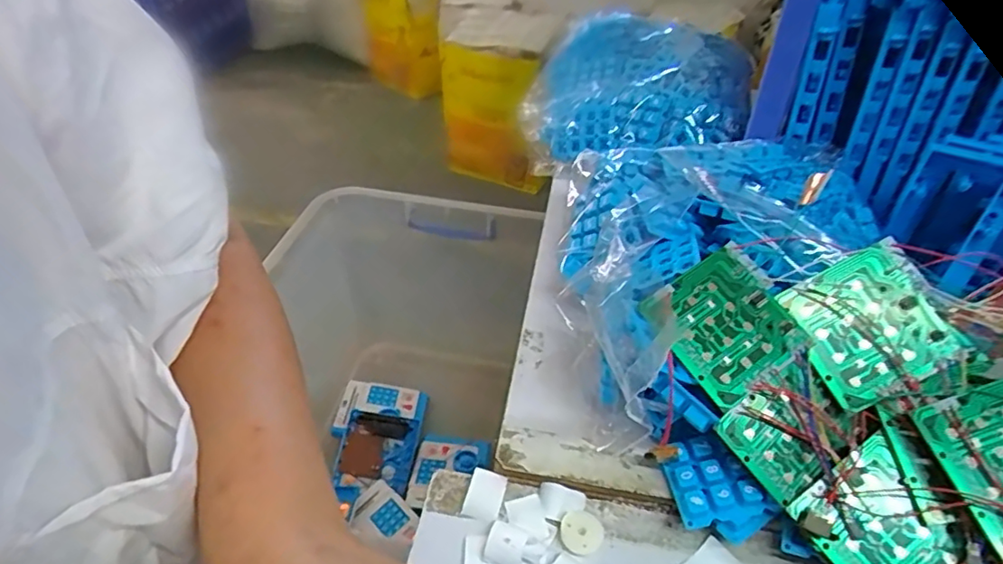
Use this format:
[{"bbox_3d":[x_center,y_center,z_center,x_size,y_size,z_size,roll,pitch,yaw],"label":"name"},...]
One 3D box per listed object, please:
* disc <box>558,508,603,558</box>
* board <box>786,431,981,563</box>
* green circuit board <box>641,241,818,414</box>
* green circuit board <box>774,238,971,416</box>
[{"bbox_3d":[0.043,0.135,0.320,0.022,0.004,0.023,1,42,-1],"label":"disc"},{"bbox_3d":[0.188,0.122,0.286,0.059,0.009,0.070,-35,65,-6],"label":"board"},{"bbox_3d":[0.125,0.021,0.326,0.071,0.010,0.071,-31,69,-12],"label":"green circuit board"},{"bbox_3d":[0.200,0.023,0.321,0.073,0.007,0.070,-30,72,4],"label":"green circuit board"}]

